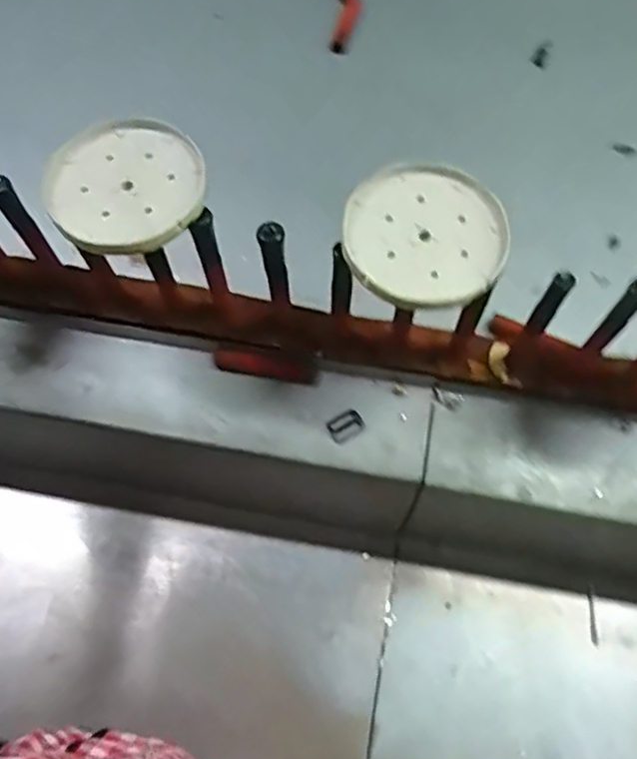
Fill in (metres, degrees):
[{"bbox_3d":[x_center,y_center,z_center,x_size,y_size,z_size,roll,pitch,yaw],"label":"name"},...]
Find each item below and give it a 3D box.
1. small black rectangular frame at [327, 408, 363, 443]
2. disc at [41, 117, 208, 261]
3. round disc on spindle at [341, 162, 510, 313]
[{"bbox_3d":[0.025,0.042,0.599,0.031,0.004,0.022,-30,70,-15],"label":"small black rectangular frame"},{"bbox_3d":[-0.137,-0.140,0.478,0.108,0.012,0.116,1,65,-2],"label":"disc"},{"bbox_3d":[0.074,-0.102,0.462,0.107,0.012,0.112,1,65,-2],"label":"round disc on spindle"}]

